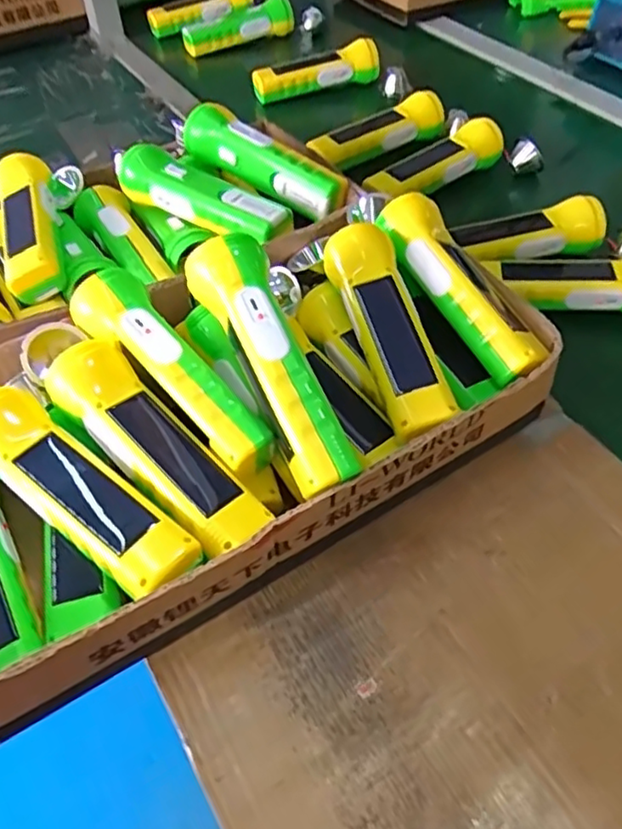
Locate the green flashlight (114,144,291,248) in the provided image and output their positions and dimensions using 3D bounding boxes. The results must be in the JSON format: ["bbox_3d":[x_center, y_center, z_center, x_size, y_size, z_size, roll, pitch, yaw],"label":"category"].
[{"bbox_3d":[-0.099,-0.194,0.568,0.190,0.040,0.043,28,55,23],"label":"green flashlight"}]

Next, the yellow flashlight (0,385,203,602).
[{"bbox_3d":[-0.134,0.045,0.365,0.165,0.046,0.046,30,56,24],"label":"yellow flashlight"}]

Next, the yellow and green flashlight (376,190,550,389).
[{"bbox_3d":[0.109,-0.092,0.466,0.058,0.043,0.168,0,52,-51],"label":"yellow and green flashlight"}]

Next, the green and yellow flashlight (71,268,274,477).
[{"bbox_3d":[-0.087,-0.027,0.414,0.050,0.046,0.168,-39,72,-22],"label":"green and yellow flashlight"}]

